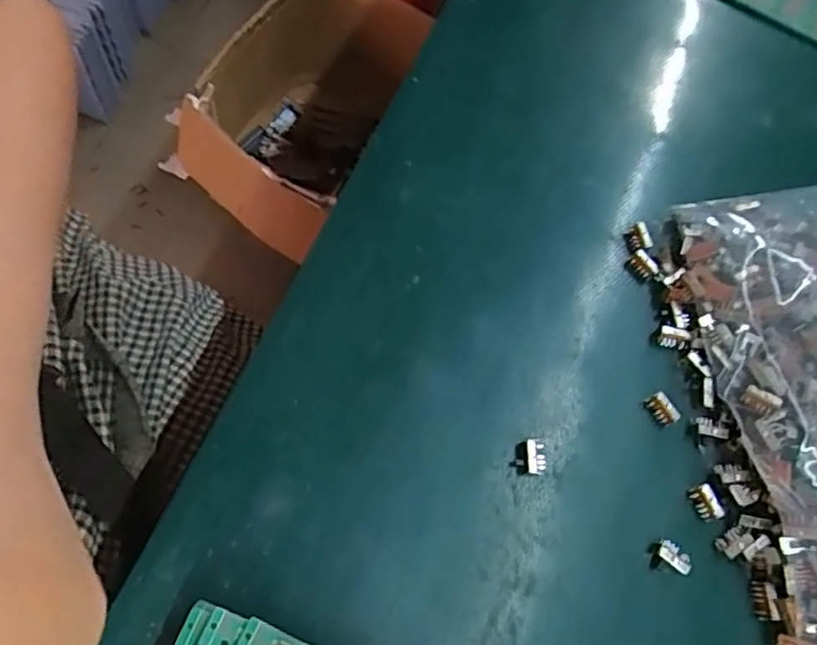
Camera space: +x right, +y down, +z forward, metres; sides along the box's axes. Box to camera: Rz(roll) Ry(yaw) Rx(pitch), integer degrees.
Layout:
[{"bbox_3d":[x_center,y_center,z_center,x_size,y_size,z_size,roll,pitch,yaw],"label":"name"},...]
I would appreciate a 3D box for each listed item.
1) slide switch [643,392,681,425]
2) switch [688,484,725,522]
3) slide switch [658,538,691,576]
[{"bbox_3d":[0.105,0.036,0.258,0.007,0.005,0.013,-29,76,-19],"label":"slide switch"},{"bbox_3d":[0.118,0.071,0.247,0.008,0.006,0.014,-23,74,-17],"label":"switch"},{"bbox_3d":[0.101,0.089,0.238,0.013,0.006,0.008,40,68,7],"label":"slide switch"}]

